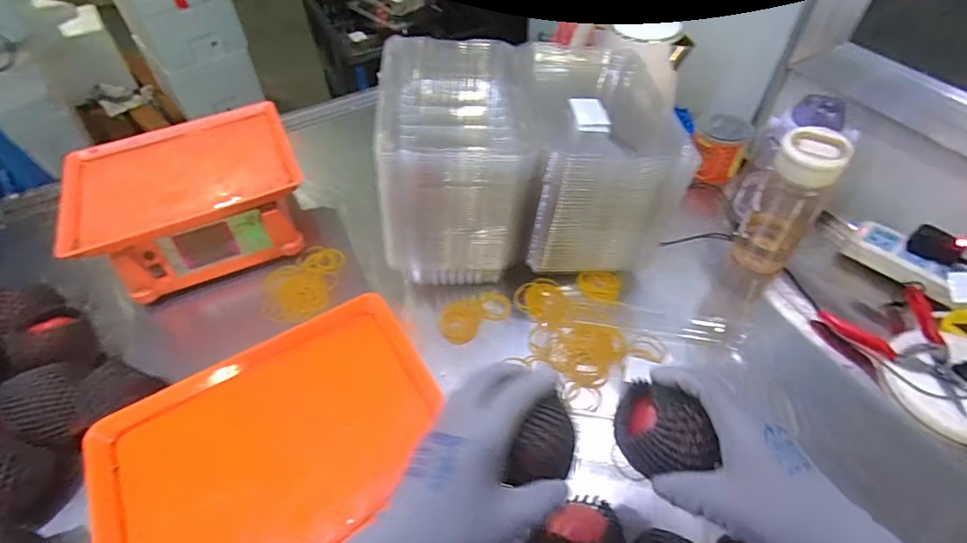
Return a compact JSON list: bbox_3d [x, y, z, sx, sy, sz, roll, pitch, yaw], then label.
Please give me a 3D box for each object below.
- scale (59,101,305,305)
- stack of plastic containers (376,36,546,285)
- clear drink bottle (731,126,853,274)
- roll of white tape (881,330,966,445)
[{"bbox_3d":[-0.429,-0.108,0.743,0.297,0.128,0.257,-18,51,-13],"label":"scale"},{"bbox_3d":[-0.033,-0.149,0.680,0.184,0.244,0.265,-4,50,-1],"label":"stack of plastic containers"},{"bbox_3d":[0.390,-0.081,0.637,0.065,0.208,0.068,-22,52,-16],"label":"clear drink bottle"},{"bbox_3d":[0.549,0.134,0.560,0.128,0.028,0.140,-1,50,1],"label":"roll of white tape"}]

